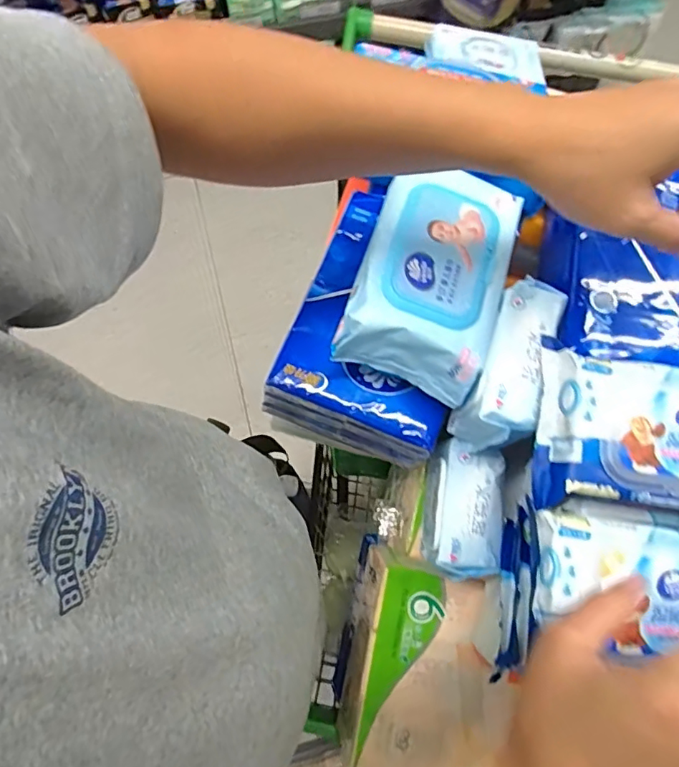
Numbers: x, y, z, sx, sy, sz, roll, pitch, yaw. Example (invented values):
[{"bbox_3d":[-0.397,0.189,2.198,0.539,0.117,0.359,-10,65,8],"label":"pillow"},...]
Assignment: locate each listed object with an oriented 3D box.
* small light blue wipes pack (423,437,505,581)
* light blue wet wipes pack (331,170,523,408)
[{"bbox_3d":[0.106,0.107,0.448,0.059,0.026,0.110,6,74,1],"label":"small light blue wipes pack"},{"bbox_3d":[0.073,-0.084,0.411,0.109,0.050,0.171,18,75,4],"label":"light blue wet wipes pack"}]

